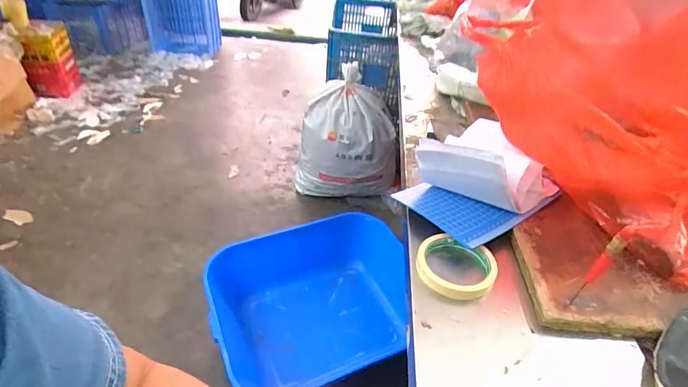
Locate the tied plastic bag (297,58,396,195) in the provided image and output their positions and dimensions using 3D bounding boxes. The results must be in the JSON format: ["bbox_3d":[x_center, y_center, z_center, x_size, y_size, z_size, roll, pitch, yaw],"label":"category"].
[{"bbox_3d":[0.007,-0.232,1.685,0.400,0.488,0.305,2,38,-4],"label":"tied plastic bag"}]

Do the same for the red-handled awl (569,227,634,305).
[{"bbox_3d":[0.253,0.074,0.399,0.012,0.117,0.017,32,46,31],"label":"red-handled awl"}]

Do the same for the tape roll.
[{"bbox_3d":[0.135,0.088,0.491,0.092,0.021,0.079,29,44,28],"label":"tape roll"}]

